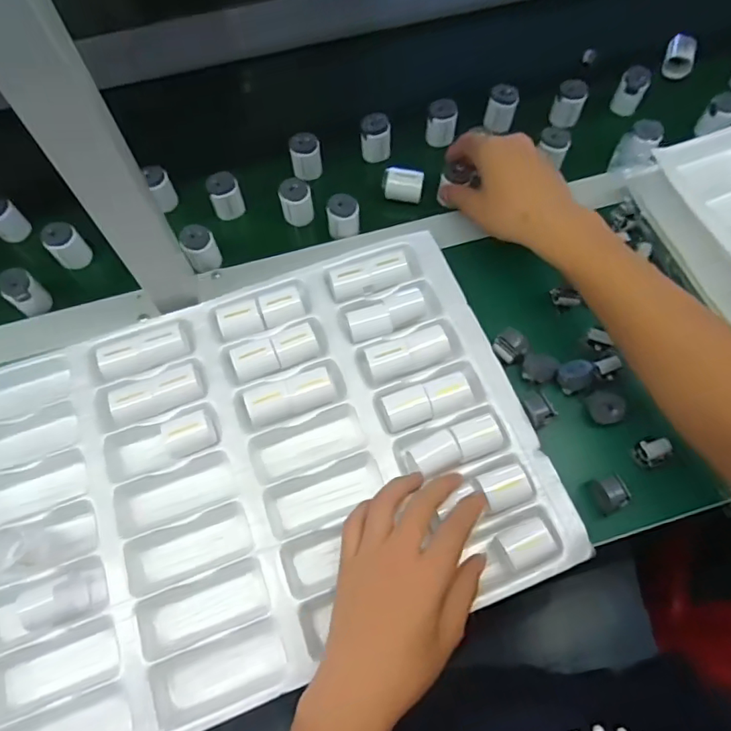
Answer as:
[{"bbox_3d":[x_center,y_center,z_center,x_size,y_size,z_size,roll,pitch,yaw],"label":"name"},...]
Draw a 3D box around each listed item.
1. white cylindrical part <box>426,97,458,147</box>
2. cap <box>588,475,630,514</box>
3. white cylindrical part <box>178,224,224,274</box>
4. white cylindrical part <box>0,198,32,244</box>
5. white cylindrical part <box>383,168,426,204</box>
[{"bbox_3d":[0.082,-0.260,0.573,0.032,0.038,0.031,1,69,-2],"label":"white cylindrical part"},{"bbox_3d":[0.192,0.101,0.421,0.020,0.029,0.025,-12,70,-6],"label":"cap"},{"bbox_3d":[-0.159,-0.113,0.517,0.030,0.041,0.029,1,69,-2],"label":"white cylindrical part"},{"bbox_3d":[-0.362,-0.146,0.540,0.024,0.052,0.030,43,73,14],"label":"white cylindrical part"},{"bbox_3d":[0.039,-0.186,0.549,0.041,0.024,0.026,9,69,2],"label":"white cylindrical part"}]

